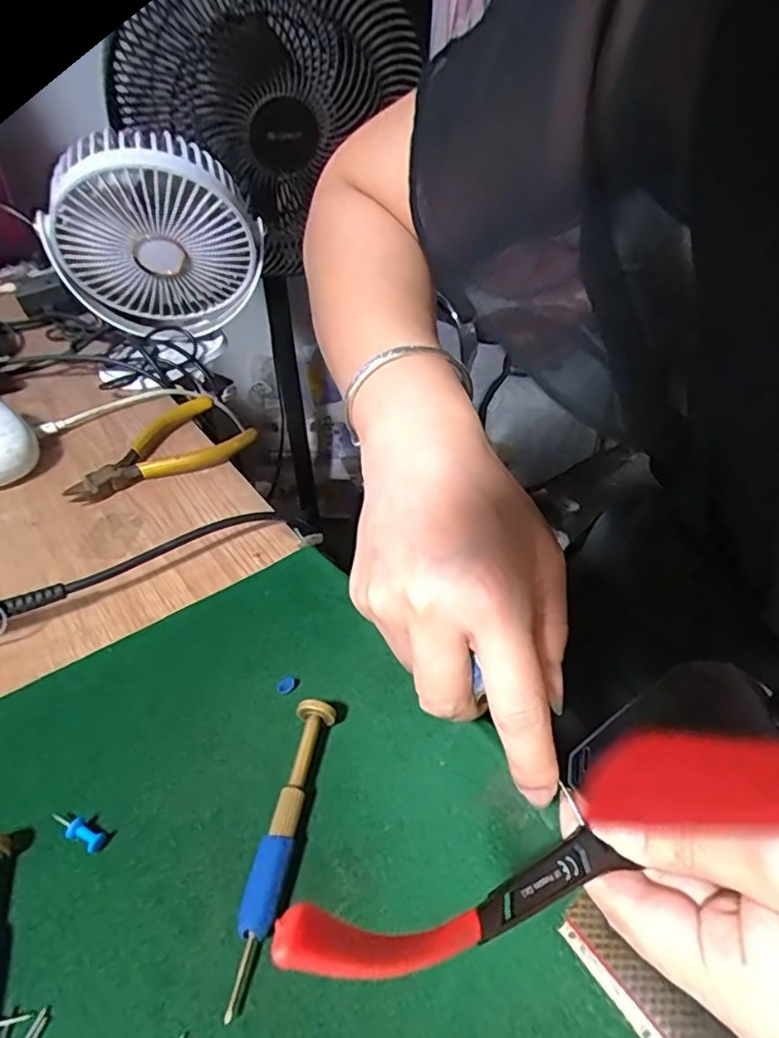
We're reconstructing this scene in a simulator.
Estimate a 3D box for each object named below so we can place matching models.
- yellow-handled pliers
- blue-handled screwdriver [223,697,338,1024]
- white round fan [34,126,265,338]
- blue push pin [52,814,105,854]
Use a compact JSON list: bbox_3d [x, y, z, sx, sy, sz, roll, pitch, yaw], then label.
[{"bbox_3d":[-0.162,-0.049,0.396,0.119,0.014,0.071,-27,47,-24],"label":"yellow-handled pliers"},{"bbox_3d":[-0.038,0.110,0.201,0.014,0.015,0.096,6,43,11],"label":"blue-handled screwdriver"},{"bbox_3d":[-0.194,-0.230,0.475,0.157,0.159,0.069,-28,63,33],"label":"white round fan"},{"bbox_3d":[-0.113,0.113,0.208,0.025,0.007,0.007,19,46,23],"label":"blue push pin"}]

